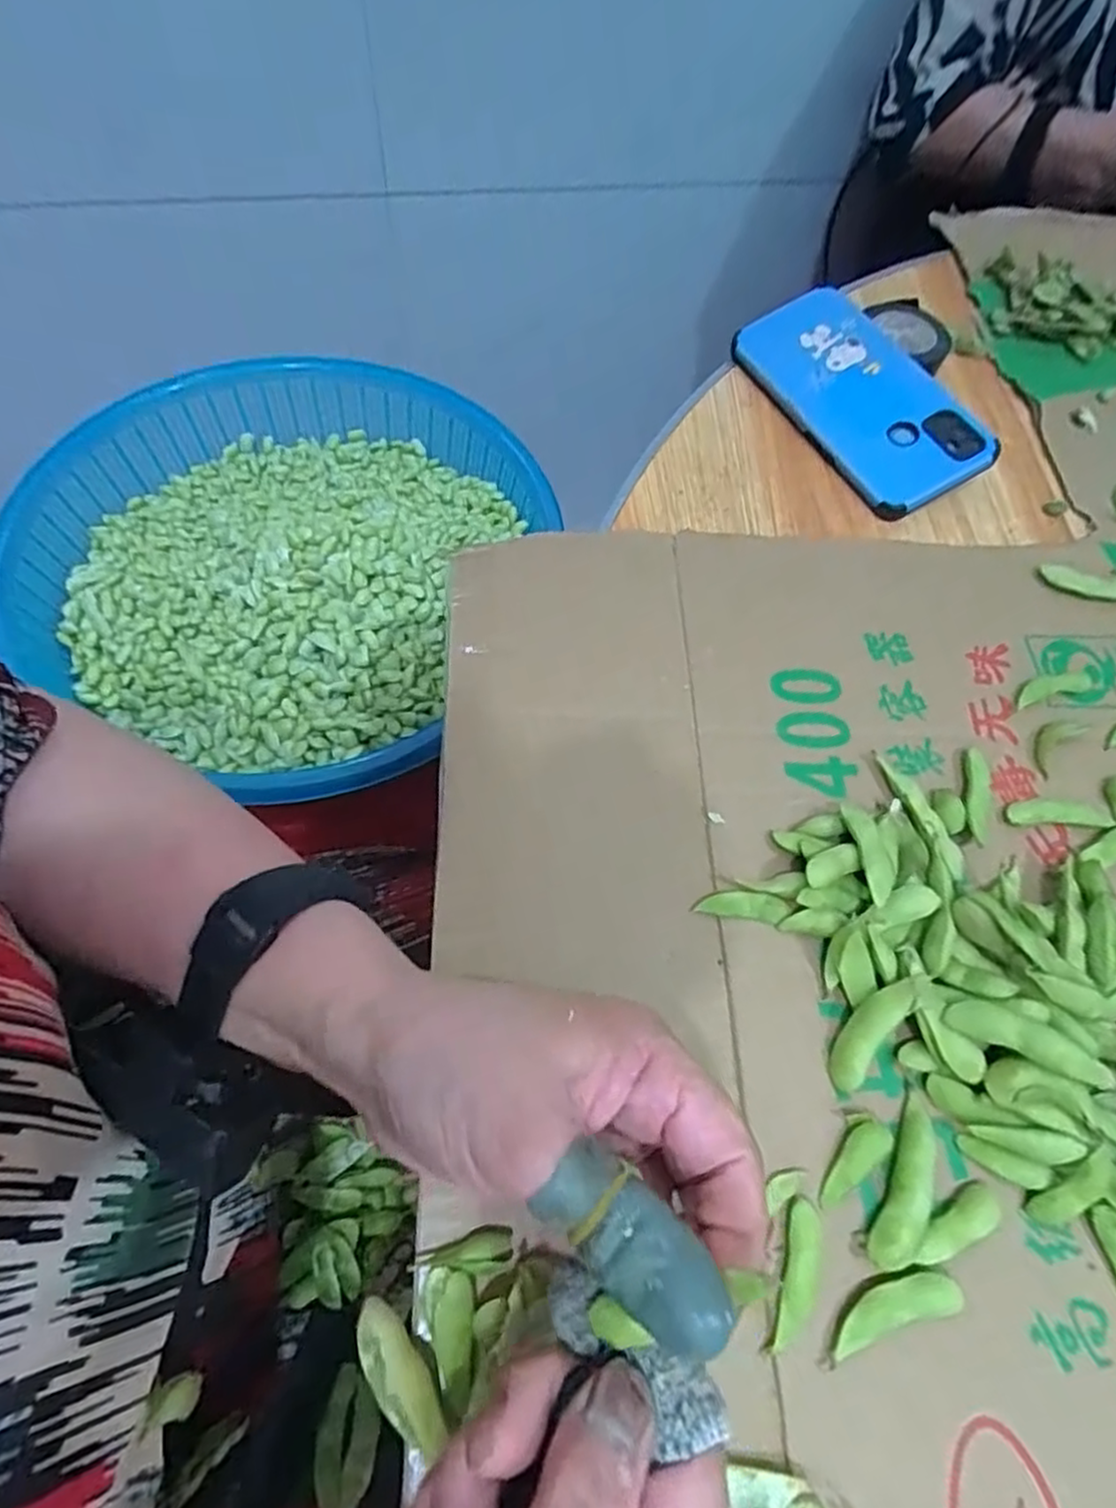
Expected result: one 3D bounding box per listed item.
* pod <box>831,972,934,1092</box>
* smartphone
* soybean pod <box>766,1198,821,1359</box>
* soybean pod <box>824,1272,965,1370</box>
[{"bbox_3d":[0.119,0.102,0.260,0.015,0.007,0.051,41,90,16],"label":"pod"},{"bbox_3d":[0.183,-0.219,0.425,0.078,0.012,0.163,-32,72,3],"label":"smartphone"},{"bbox_3d":[0.080,0.174,0.232,0.012,0.005,0.044,17,64,5],"label":"soybean pod"},{"bbox_3d":[0.108,0.183,0.229,0.049,0.006,0.014,-14,65,-10],"label":"soybean pod"}]

